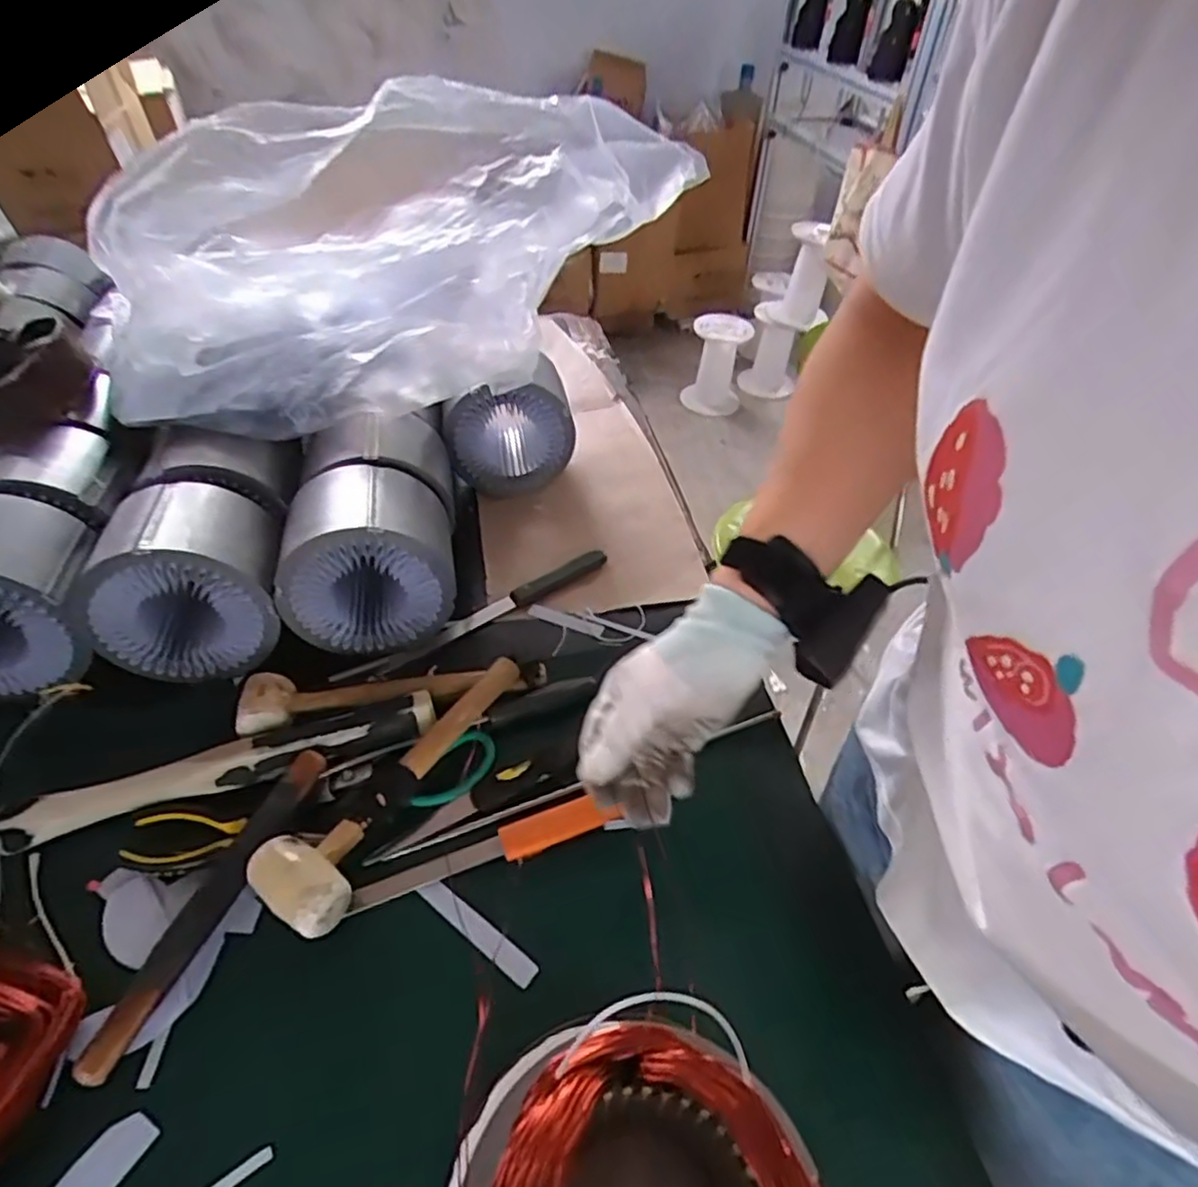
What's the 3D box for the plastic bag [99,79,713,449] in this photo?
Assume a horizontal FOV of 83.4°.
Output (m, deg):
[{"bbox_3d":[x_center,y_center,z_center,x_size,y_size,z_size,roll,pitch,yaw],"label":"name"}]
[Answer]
[{"bbox_3d":[-0.196,-0.350,0.694,0.586,0.238,0.237,-16,49,-20],"label":"plastic bag"}]

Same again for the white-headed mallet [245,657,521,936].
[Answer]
[{"bbox_3d":[-0.159,0.146,0.544,0.070,0.044,0.251,25,49,18],"label":"white-headed mallet"}]

